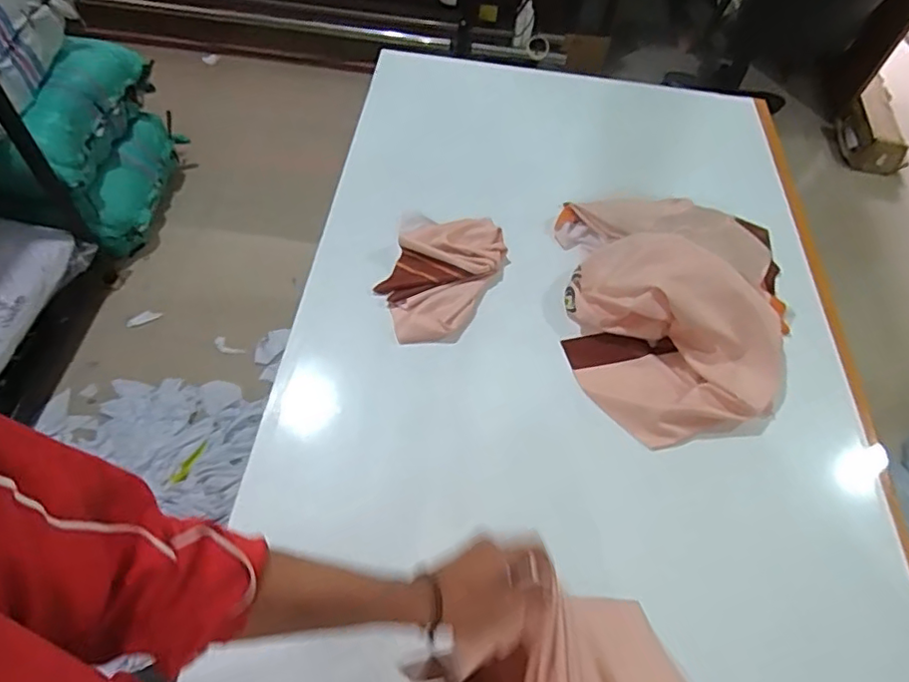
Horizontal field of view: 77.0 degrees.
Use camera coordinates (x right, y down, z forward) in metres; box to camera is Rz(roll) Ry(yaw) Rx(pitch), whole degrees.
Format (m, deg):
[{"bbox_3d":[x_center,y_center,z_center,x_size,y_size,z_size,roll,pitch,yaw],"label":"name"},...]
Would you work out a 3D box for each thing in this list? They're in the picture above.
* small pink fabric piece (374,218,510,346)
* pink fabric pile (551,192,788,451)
[{"bbox_3d":[-0.020,-0.097,0.820,0.142,0.035,0.218,25,57,12],"label":"small pink fabric piece"},{"bbox_3d":[0.324,-0.062,0.795,0.318,0.117,0.388,5,56,-2],"label":"pink fabric pile"}]

